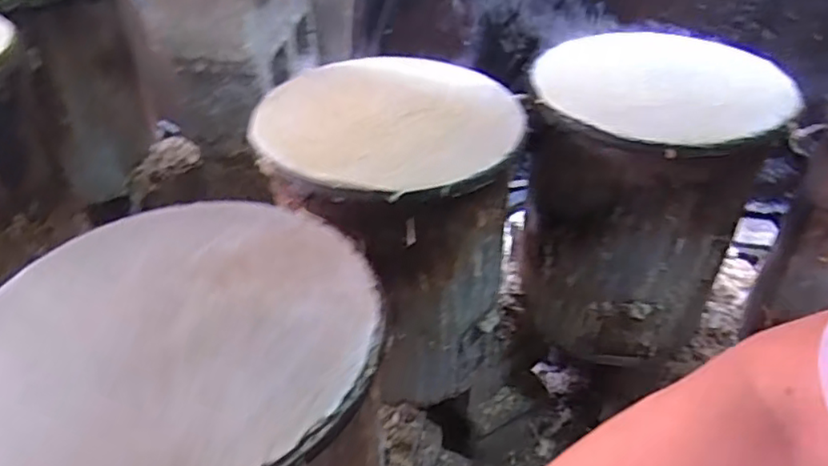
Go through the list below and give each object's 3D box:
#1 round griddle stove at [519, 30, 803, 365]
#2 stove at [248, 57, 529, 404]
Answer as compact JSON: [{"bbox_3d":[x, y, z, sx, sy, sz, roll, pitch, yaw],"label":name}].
[{"bbox_3d":[0.378,-0.062,1.138,0.342,0.489,0.391,3,40,5],"label":"round griddle stove"},{"bbox_3d":[-0.030,-0.006,1.020,0.343,0.438,0.339,-1,40,1],"label":"stove"}]

